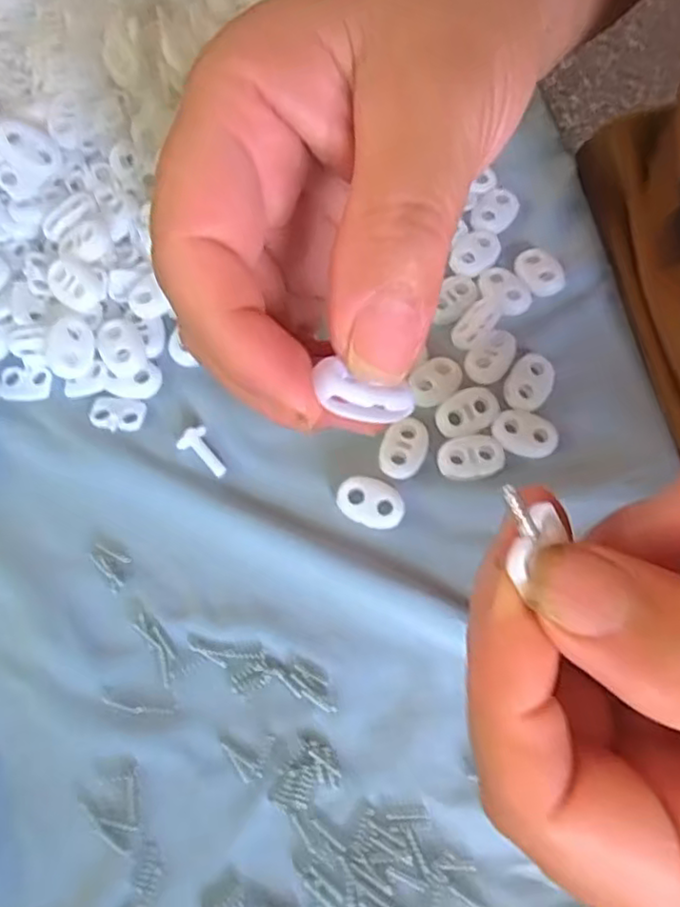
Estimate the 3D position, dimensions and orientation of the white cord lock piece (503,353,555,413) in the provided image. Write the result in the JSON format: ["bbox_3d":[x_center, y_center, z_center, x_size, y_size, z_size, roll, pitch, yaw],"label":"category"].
[{"bbox_3d":[0.067,-0.026,0.228,0.015,0.004,0.023,29,72,9],"label":"white cord lock piece"}]

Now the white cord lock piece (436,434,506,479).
[{"bbox_3d":[0.044,0.001,0.219,0.022,0.004,0.015,-9,70,-4],"label":"white cord lock piece"}]

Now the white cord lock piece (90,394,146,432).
[{"bbox_3d":[-0.078,-0.014,0.226,0.019,0.004,0.012,9,70,3],"label":"white cord lock piece"}]

